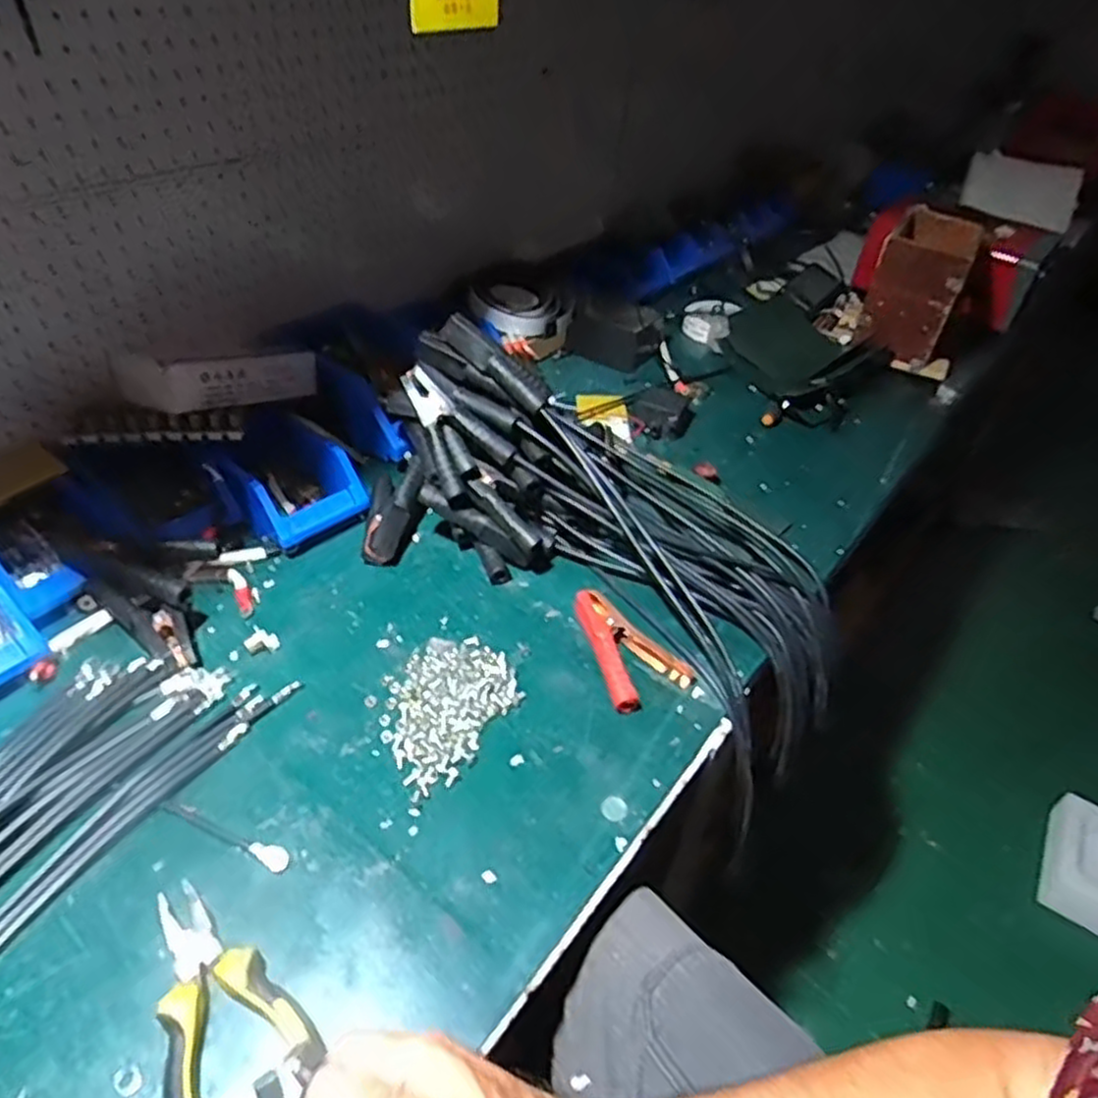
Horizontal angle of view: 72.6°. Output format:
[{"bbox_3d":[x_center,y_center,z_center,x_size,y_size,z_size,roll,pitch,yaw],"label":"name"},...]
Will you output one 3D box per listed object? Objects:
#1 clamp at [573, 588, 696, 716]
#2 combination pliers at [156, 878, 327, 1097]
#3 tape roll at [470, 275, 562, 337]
[{"bbox_3d":[0.069,0.093,0.743,0.088,0.028,0.137,-19,47,-26],"label":"clamp"},{"bbox_3d":[-0.207,0.301,0.479,0.085,0.017,0.198,-22,49,-28],"label":"combination pliers"},{"bbox_3d":[-0.053,-0.375,1.153,0.130,0.041,0.130,4,42,-3],"label":"tape roll"}]

